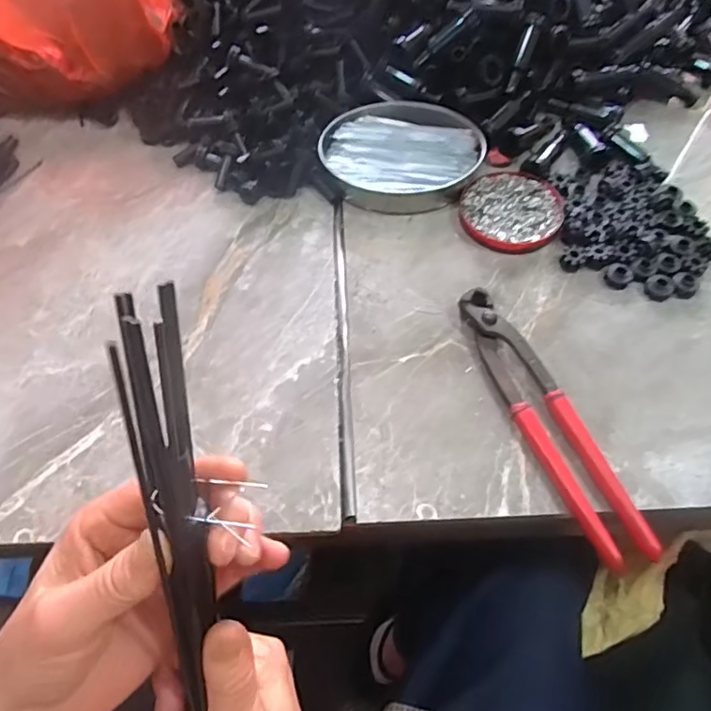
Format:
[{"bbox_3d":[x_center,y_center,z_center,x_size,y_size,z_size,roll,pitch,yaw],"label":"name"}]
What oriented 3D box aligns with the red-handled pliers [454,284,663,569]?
[{"bbox_3d":[0.124,0.039,0.384,0.034,0.016,0.201,-19,60,-10],"label":"red-handled pliers"}]

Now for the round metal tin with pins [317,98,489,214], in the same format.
[{"bbox_3d":[0.040,-0.174,0.504,0.135,0.029,0.104,3,59,3],"label":"round metal tin with pins"}]

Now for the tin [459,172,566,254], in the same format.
[{"bbox_3d":[0.127,-0.118,0.475,0.080,0.008,0.080,0,59,1],"label":"tin"}]

